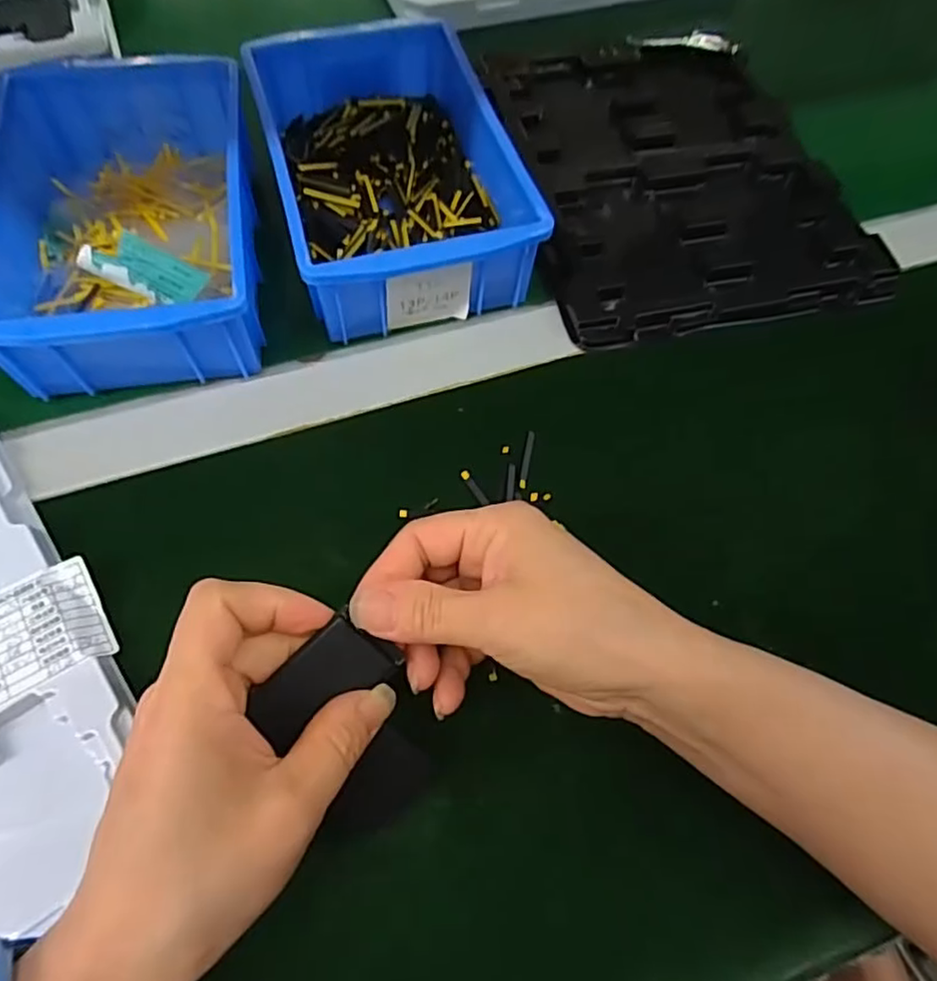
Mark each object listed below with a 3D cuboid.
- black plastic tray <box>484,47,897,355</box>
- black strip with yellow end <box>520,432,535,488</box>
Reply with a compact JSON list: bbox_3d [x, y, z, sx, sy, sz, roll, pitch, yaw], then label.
[{"bbox_3d":[0.139,-0.229,0.439,0.221,0.012,0.272,-13,66,-9],"label":"black plastic tray"},{"bbox_3d":[0.031,-0.018,0.334,0.004,0.004,0.035,11,65,2],"label":"black strip with yellow end"}]

